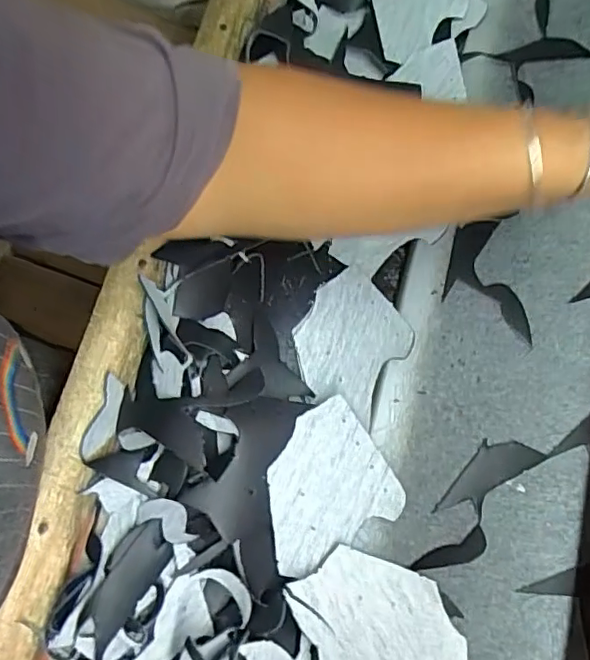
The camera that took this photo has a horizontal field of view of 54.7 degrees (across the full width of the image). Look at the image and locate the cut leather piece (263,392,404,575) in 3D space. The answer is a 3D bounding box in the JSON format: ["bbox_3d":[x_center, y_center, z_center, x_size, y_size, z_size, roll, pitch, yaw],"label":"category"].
[{"bbox_3d":[0.017,0.116,0.429,0.104,0.009,0.097,-30,78,-12],"label":"cut leather piece"}]

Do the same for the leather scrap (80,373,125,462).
[{"bbox_3d":[-0.140,0.066,0.421,0.005,0.026,0.061,8,72,28],"label":"leather scrap"}]

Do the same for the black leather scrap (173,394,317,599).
[{"bbox_3d":[-0.040,0.117,0.424,0.083,0.017,0.138,9,73,-2],"label":"black leather scrap"}]

